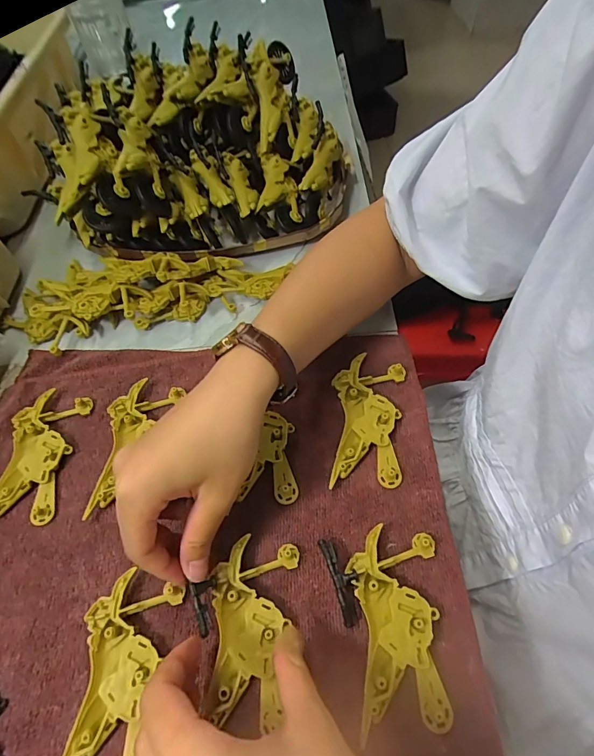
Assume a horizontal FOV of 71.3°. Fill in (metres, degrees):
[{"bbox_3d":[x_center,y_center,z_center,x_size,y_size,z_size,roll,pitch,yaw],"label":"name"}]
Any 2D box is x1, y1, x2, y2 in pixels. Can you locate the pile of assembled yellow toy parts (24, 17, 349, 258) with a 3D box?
[{"bbox_3d":[-0.097,-0.231,0.421,0.292,0.116,0.203,-4,59,1],"label":"pile of assembled yellow toy parts"}]

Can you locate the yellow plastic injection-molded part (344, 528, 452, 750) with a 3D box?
[{"bbox_3d":[0.058,0.141,0.241,0.049,0.010,0.096,1,59,4],"label":"yellow plastic injection-molded part"}]

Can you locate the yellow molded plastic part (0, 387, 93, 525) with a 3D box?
[{"bbox_3d":[-0.193,0.057,0.307,0.049,0.011,0.097,3,59,5],"label":"yellow molded plastic part"}]

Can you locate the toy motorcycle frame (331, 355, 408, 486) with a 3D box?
[{"bbox_3d":[0.052,0.030,0.307,0.051,0.013,0.096,6,60,8],"label":"toy motorcycle frame"}]

